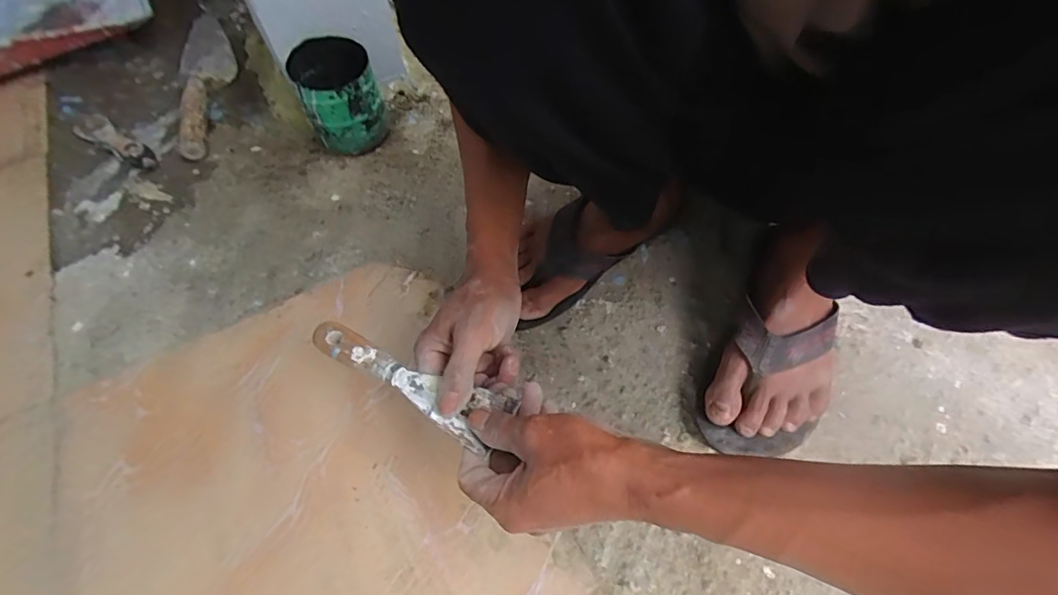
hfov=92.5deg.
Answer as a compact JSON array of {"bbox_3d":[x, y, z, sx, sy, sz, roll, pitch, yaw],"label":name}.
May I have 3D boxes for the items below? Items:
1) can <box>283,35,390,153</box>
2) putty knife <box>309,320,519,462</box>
[{"bbox_3d":[-0.241,-0.255,0.645,0.090,0.130,0.086,-1,59,1],"label":"can"},{"bbox_3d":[-0.093,0.057,0.376,0.164,0.010,0.040,25,62,17],"label":"putty knife"}]

